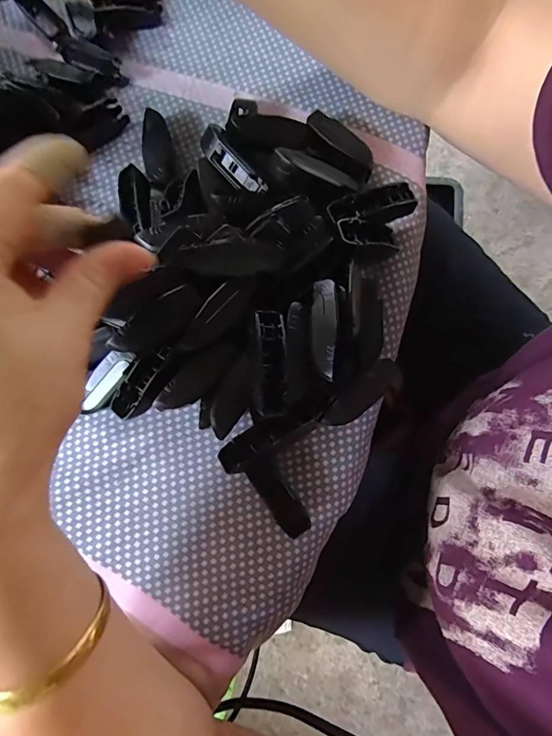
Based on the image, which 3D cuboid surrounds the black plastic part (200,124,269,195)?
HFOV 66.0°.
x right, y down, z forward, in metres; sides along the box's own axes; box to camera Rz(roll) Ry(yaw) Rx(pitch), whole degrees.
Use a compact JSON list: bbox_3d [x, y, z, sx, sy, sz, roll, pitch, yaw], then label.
[{"bbox_3d":[-0.026,-0.125,0.261,0.050,0.010,0.016,44,83,-5],"label":"black plastic part"}]

